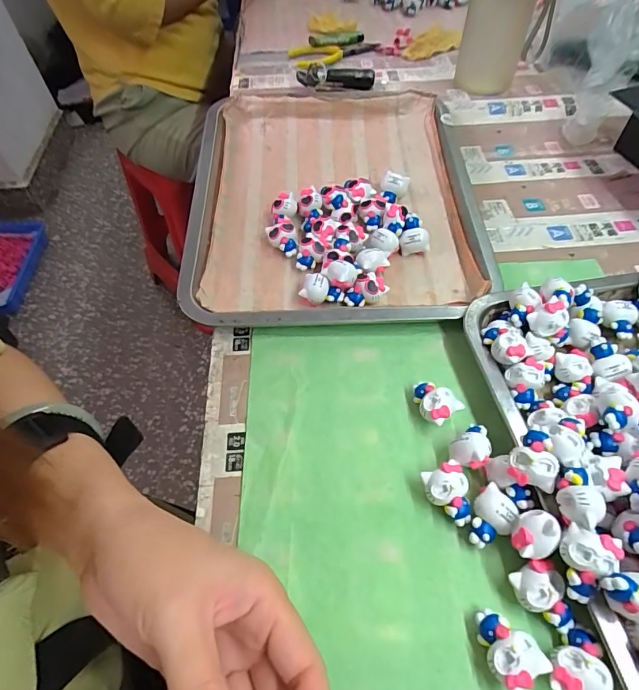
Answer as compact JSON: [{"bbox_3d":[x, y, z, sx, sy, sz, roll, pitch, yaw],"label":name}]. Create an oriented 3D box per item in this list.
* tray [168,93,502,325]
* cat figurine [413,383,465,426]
[{"bbox_3d":[0.010,-0.151,0.435,0.262,0.037,0.330,-3,54,1],"label":"tray"},{"bbox_3d":[0.078,0.040,0.302,0.025,0.022,0.032,-34,59,-20],"label":"cat figurine"}]

